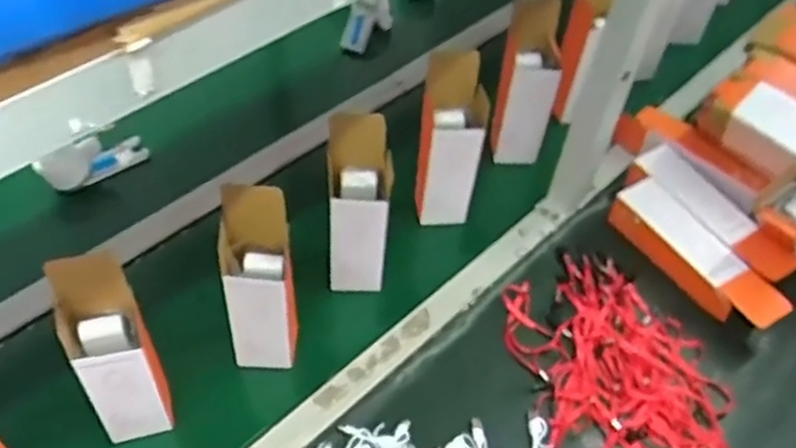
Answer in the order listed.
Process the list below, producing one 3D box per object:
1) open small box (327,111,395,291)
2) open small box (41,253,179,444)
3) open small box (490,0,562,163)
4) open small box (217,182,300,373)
[{"bbox_3d":[-0.045,-0.019,0.848,0.078,0.232,0.070,-1,50,-5],"label":"open small box"},{"bbox_3d":[-0.275,0.127,0.703,0.073,0.201,0.080,-17,54,-17],"label":"open small box"},{"bbox_3d":[0.176,-0.197,1.014,0.083,0.233,0.076,8,50,4],"label":"open small box"},{"bbox_3d":[-0.147,0.071,0.778,0.074,0.241,0.076,-2,50,-5],"label":"open small box"}]

